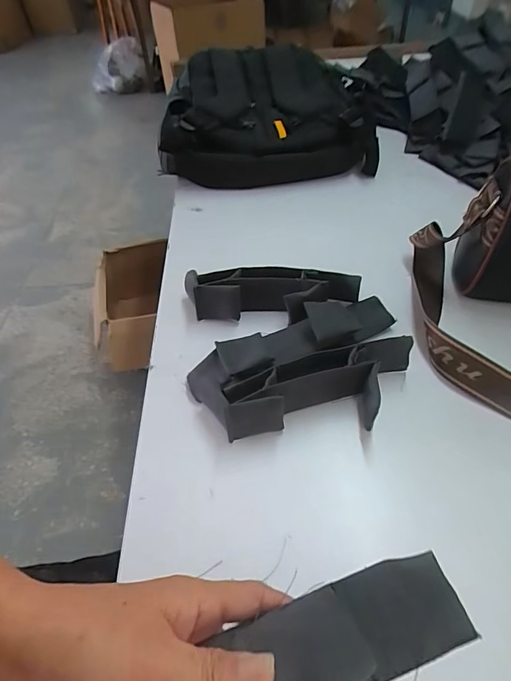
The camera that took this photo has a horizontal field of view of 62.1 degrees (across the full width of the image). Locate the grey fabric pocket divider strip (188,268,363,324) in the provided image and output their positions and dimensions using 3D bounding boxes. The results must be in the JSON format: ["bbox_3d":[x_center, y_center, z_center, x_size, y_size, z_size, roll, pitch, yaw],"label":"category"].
[{"bbox_3d":[0.015,-0.049,0.473,0.190,0.047,0.055,6,48,10],"label":"grey fabric pocket divider strip"}]

